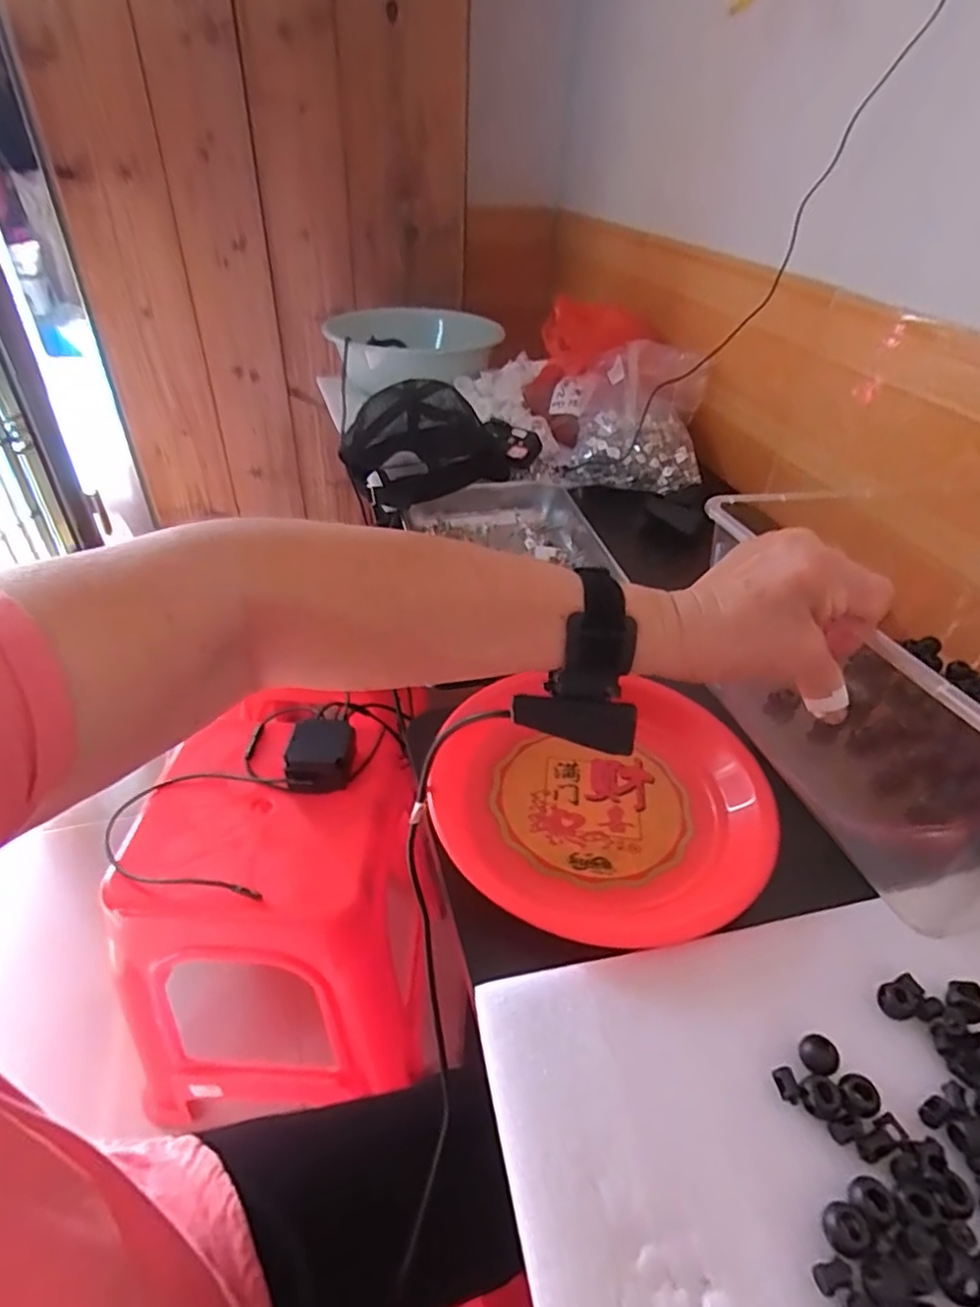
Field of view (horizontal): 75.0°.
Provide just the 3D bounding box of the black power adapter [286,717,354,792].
[{"bbox_3d":[-0.205,0.126,0.787,0.076,0.053,0.082,-1,39,-6],"label":"black power adapter"}]

